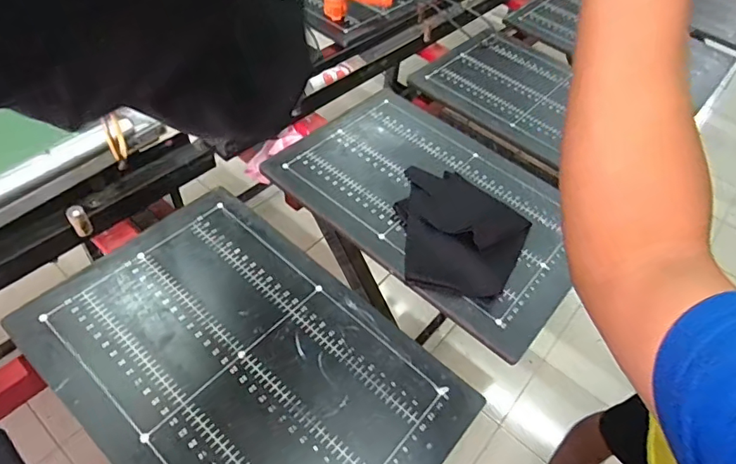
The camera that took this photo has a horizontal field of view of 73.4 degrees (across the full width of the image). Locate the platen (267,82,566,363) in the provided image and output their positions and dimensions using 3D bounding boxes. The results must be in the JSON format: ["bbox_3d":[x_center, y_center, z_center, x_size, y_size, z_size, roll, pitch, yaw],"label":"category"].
[{"bbox_3d":[0.141,-0.077,0.982,0.594,0.025,0.415,36,54,24],"label":"platen"}]

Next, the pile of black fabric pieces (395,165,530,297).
[{"bbox_3d":[0.165,-0.010,0.902,0.239,0.032,0.276,19,49,11],"label":"pile of black fabric pieces"}]

